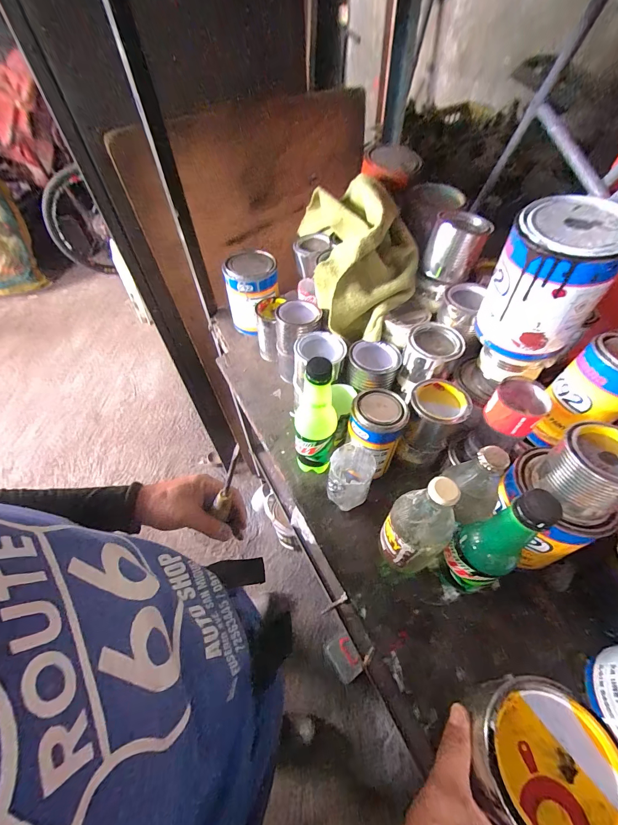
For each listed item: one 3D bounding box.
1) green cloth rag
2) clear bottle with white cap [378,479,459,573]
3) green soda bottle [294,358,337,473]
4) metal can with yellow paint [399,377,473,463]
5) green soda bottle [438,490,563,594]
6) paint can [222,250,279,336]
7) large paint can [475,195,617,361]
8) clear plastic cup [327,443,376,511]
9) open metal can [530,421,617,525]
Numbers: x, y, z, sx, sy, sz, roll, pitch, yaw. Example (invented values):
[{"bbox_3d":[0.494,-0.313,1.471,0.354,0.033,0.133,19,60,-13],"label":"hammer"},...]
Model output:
[{"bbox_3d":[0.078,-0.261,0.544,0.153,0.136,0.316,-8,67,-3],"label":"green cloth rag"},{"bbox_3d":[0.116,0.128,0.368,0.053,0.160,0.063,-30,57,-19],"label":"clear bottle with white cap"},{"bbox_3d":[0.008,0.012,0.444,0.053,0.191,0.051,3,53,5],"label":"green soda bottle"},{"bbox_3d":[0.168,0.015,0.464,0.072,0.100,0.075,-1,53,2],"label":"metal can with yellow paint"},{"bbox_3d":[0.180,0.138,0.344,0.051,0.196,0.054,-1,53,2],"label":"green soda bottle"},{"bbox_3d":[-0.109,-0.240,0.688,0.102,0.128,0.100,-1,53,2],"label":"paint can"},{"bbox_3d":[0.250,-0.126,0.365,0.104,0.156,0.092,32,61,24],"label":"large paint can"},{"bbox_3d":[0.057,0.090,0.458,0.055,0.080,0.061,14,55,13],"label":"clear plastic cup"},{"bbox_3d":[0.276,0.058,0.330,0.076,0.065,0.073,-25,56,-15],"label":"open metal can"}]

